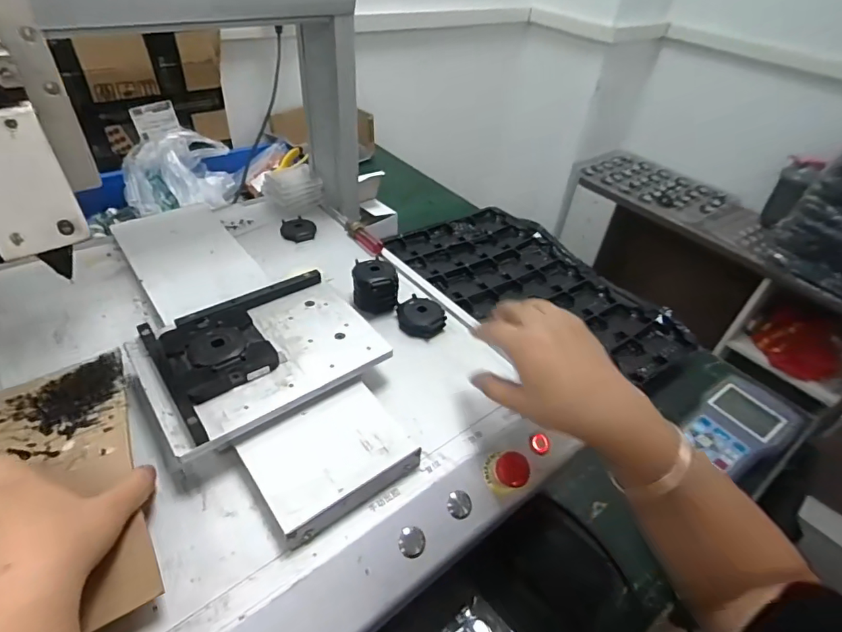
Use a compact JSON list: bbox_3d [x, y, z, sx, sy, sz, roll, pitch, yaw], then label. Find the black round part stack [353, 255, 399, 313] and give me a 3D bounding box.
[{"bbox_3d":[-0.053,-0.034,0.545,0.047,0.049,0.055,-30,52,-34],"label":"black round part stack"}]

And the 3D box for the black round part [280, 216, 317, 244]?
[{"bbox_3d":[-0.173,-0.123,0.665,0.048,0.012,0.050,4,41,-3],"label":"black round part"}]

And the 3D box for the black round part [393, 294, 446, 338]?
[{"bbox_3d":[0.000,-0.001,0.532,0.053,0.021,0.048,-1,42,-8],"label":"black round part"}]

